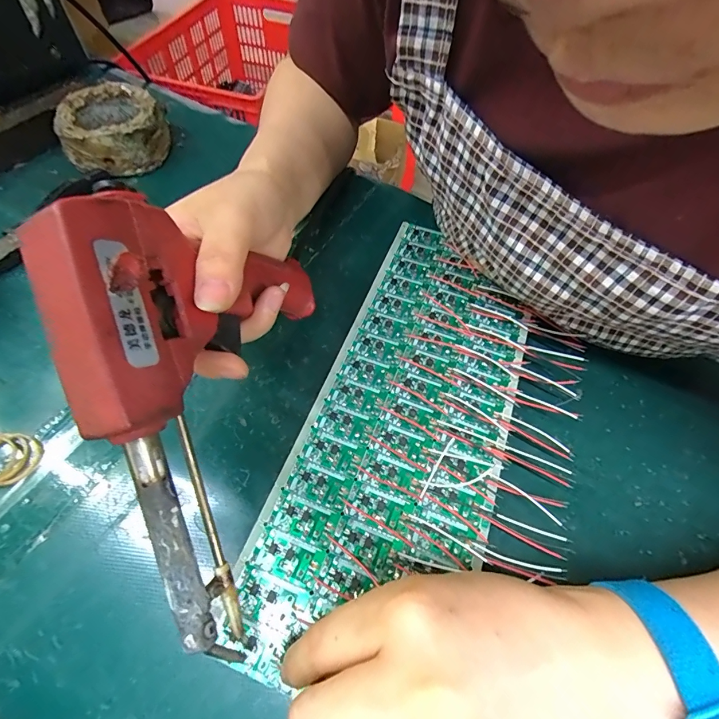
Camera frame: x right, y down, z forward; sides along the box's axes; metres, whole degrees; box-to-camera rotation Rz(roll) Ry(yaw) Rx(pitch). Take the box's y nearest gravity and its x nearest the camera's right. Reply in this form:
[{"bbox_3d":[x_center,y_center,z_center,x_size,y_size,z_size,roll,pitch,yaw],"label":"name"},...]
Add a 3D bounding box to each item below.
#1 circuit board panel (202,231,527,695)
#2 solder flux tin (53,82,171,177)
[{"bbox_3d":[0.029,0.032,0.239,0.115,0.004,0.287,23,61,10],"label":"circuit board panel"},{"bbox_3d":[-0.224,-0.211,0.359,0.084,0.042,0.089,-20,63,-14],"label":"solder flux tin"}]

